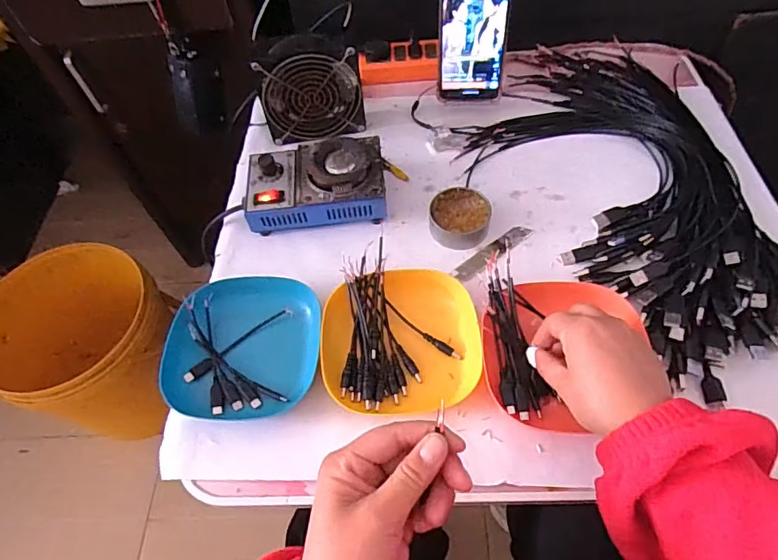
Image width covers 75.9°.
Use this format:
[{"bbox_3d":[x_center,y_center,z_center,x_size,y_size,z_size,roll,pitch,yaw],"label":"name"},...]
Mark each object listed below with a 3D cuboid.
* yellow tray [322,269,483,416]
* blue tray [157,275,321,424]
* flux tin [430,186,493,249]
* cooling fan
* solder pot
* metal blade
[{"bbox_3d":[0.012,0.053,0.457,0.141,0.023,0.130,-7,58,0],"label":"yellow tray"},{"bbox_3d":[-0.134,0.057,0.467,0.132,0.032,0.137,-2,58,4],"label":"blue tray"},{"bbox_3d":[0.076,-0.067,0.533,0.062,0.024,0.061,-2,58,3],"label":"flux tin"},{"bbox_3d":[-0.090,-0.223,0.588,0.114,0.117,0.035,-8,58,0],"label":"cooling fan"},{"bbox_3d":[-0.080,-0.105,0.553,0.149,0.058,0.093,-6,58,1],"label":"solder pot"},{"bbox_3d":[0.109,-0.030,0.522,0.101,0.004,0.021,-35,66,-17],"label":"metal blade"}]

